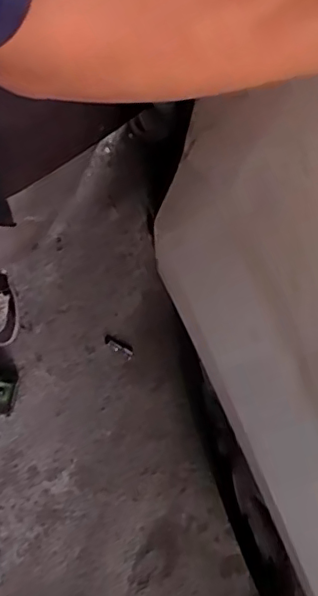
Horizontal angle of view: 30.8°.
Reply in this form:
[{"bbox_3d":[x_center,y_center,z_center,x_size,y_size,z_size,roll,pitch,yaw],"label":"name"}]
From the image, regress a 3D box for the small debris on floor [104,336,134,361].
[{"bbox_3d":[-0.080,0.098,1.153,0.066,0.005,0.022,34,79,6],"label":"small debris on floor"}]

